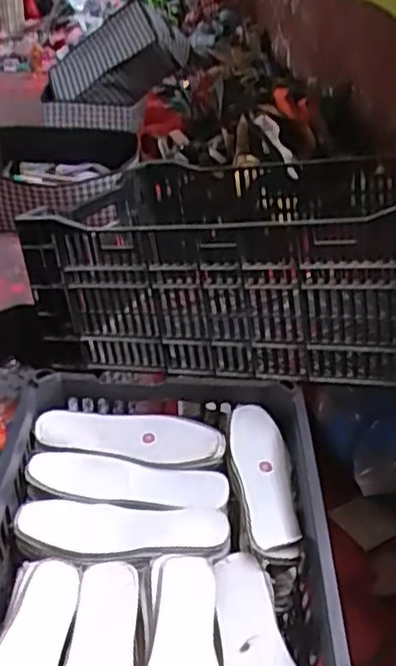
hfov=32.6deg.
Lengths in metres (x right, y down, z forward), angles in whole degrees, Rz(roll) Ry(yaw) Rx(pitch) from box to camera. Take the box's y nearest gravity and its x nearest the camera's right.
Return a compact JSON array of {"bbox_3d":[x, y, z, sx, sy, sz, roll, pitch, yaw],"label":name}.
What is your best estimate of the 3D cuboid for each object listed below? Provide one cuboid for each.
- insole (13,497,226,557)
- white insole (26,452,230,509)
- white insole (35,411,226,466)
[{"bbox_3d":[-0.081,0.212,0.737,0.222,0.013,0.067,3,39,1],"label":"insole"},{"bbox_3d":[-0.081,0.171,0.779,0.225,0.013,0.061,7,39,6],"label":"white insole"},{"bbox_3d":[-0.081,0.120,0.834,0.223,0.012,0.076,5,39,4],"label":"white insole"}]

